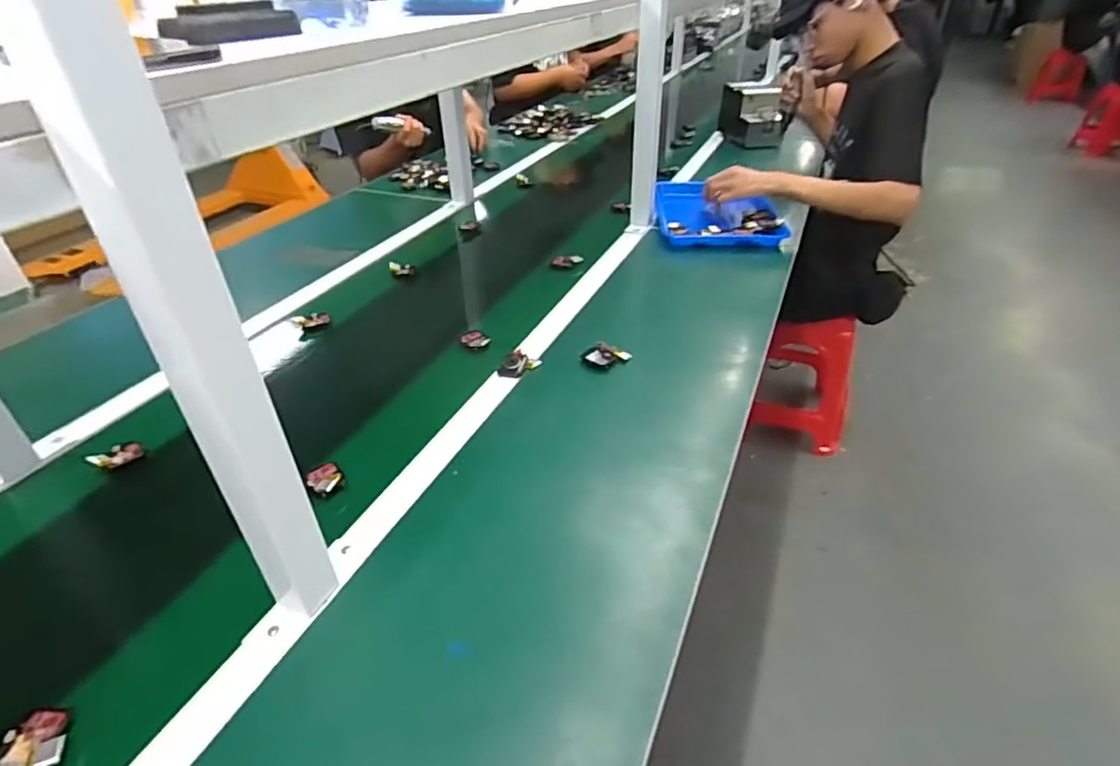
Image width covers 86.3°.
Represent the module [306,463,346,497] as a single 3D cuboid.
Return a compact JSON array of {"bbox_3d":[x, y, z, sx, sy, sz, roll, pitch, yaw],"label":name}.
[{"bbox_3d":[-0.259,0.104,0.657,0.035,0.013,0.049,-23,42,-27],"label":"module"}]

